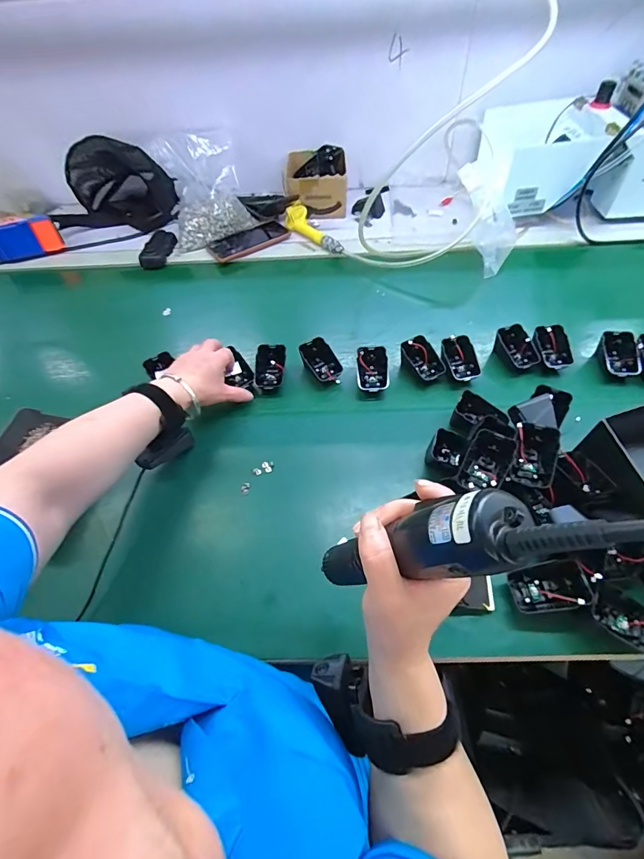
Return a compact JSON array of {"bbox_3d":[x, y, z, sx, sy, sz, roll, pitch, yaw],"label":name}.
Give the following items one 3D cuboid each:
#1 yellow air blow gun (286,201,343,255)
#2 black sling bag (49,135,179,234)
[{"bbox_3d":[-0.023,-0.405,0.820,0.047,0.046,0.174,-28,56,-16],"label":"yellow air blow gun"},{"bbox_3d":[-0.440,-0.524,0.864,0.242,0.162,0.144,-3,53,1],"label":"black sling bag"}]

